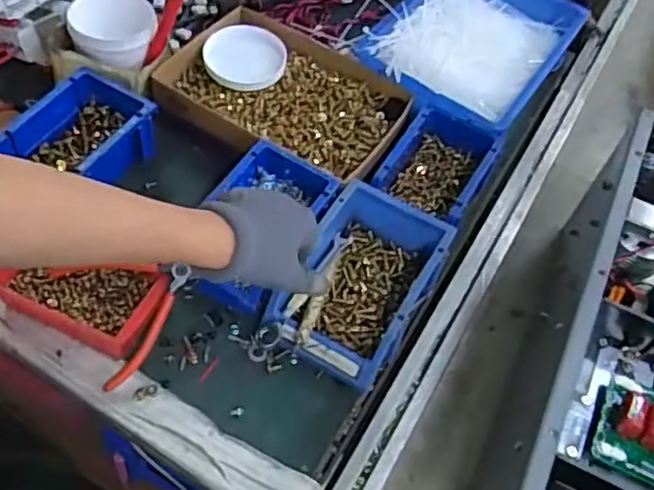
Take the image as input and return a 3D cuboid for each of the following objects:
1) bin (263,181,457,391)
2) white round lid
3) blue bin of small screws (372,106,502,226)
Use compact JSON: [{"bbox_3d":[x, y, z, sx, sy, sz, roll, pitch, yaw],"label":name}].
[{"bbox_3d":[0.032,0.038,0.632,0.121,0.065,0.184,27,58,10],"label":"bin"},{"bbox_3d":[-0.099,-0.230,0.774,0.096,0.016,0.096,4,57,-5],"label":"white round lid"},{"bbox_3d":[0.124,-0.083,0.726,0.098,0.063,0.141,27,58,10],"label":"blue bin of small screws"}]

